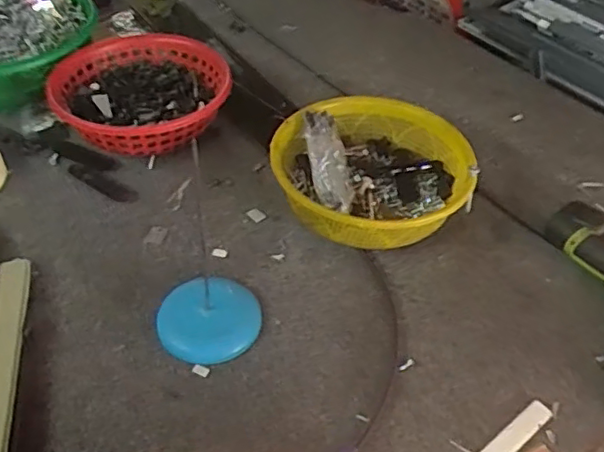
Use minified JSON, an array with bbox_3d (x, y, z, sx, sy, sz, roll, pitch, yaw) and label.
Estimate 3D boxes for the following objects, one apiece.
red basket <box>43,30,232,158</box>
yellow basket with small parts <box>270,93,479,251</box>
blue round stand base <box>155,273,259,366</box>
[{"bbox_3d":[-0.177,-0.137,0.693,0.187,0.068,0.186,-6,45,-10],"label":"red basket"},{"bbox_3d":[0.069,-0.049,0.613,0.185,0.073,0.184,2,45,-2],"label":"yellow basket with small parts"},{"bbox_3d":[-0.076,0.075,0.516,0.085,0.011,0.078,2,45,-2],"label":"blue round stand base"}]

